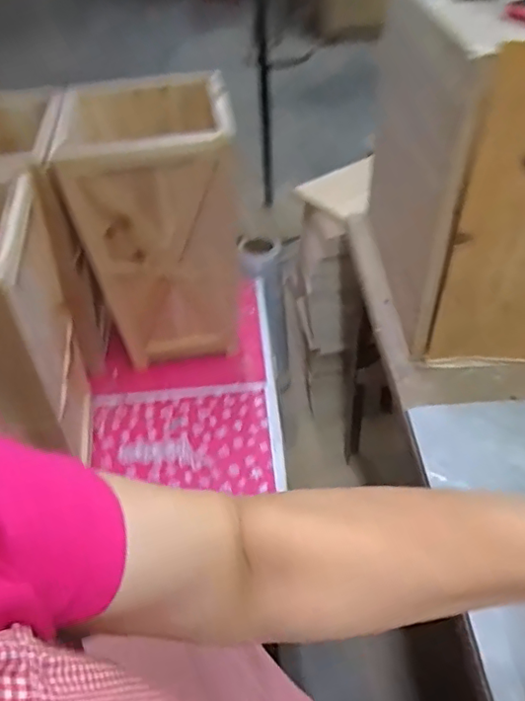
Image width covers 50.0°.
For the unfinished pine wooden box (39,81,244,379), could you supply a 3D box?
[{"bbox_3d":[-0.171,-0.208,1.019,0.268,0.447,0.246,-12,45,-7],"label":"unfinished pine wooden box"}]

